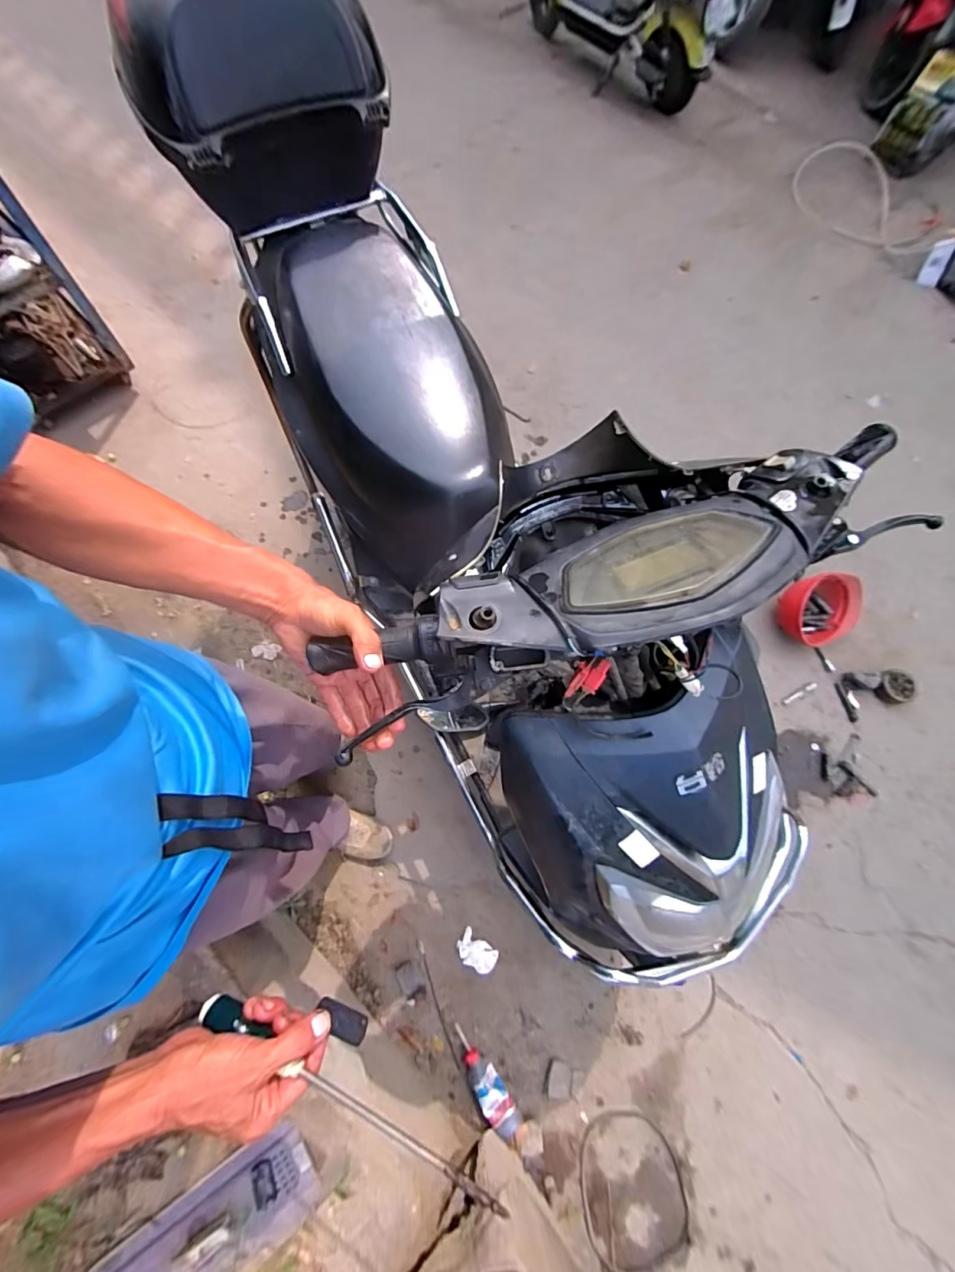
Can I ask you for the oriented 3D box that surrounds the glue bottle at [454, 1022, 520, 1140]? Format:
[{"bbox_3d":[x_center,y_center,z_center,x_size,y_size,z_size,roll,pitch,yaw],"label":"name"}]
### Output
[{"bbox_3d":[0.014,1.046,1.114,0.066,0.048,0.237,-34,75,-12],"label":"glue bottle"}]

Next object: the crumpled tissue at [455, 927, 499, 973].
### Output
[{"bbox_3d":[-0.003,0.814,1.214,0.105,0.023,0.065,35,74,12],"label":"crumpled tissue"}]

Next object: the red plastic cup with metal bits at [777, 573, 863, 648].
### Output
[{"bbox_3d":[1.061,-0.081,1.460,0.198,0.144,0.193,-20,72,-8],"label":"red plastic cup with metal bits"}]

